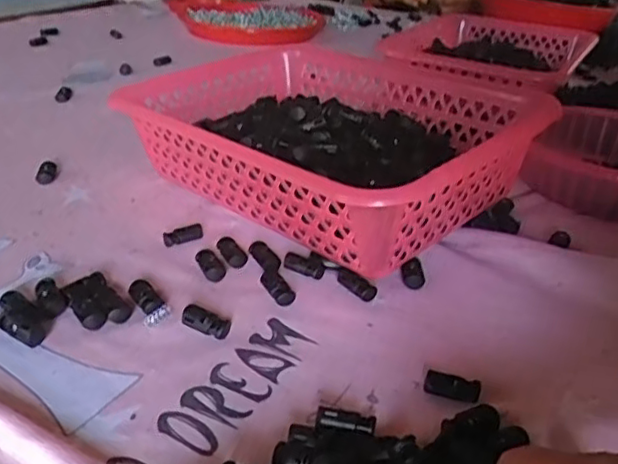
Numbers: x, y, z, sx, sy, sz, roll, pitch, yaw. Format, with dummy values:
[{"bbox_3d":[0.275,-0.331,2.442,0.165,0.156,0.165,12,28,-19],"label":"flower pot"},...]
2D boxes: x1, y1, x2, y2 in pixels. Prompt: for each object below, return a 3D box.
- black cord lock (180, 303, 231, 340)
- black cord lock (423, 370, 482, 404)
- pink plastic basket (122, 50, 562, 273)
[{"bbox_3d":[-0.059,0.051,0.357,0.029,0.010,0.012,19,32,25],"label":"black cord lock"},{"bbox_3d":[0.073,0.079,0.322,0.028,0.008,0.013,10,29,10],"label":"black cord lock"},{"bbox_3d":[0.004,-0.071,0.507,0.305,0.099,0.211,27,35,35],"label":"pink plastic basket"}]

